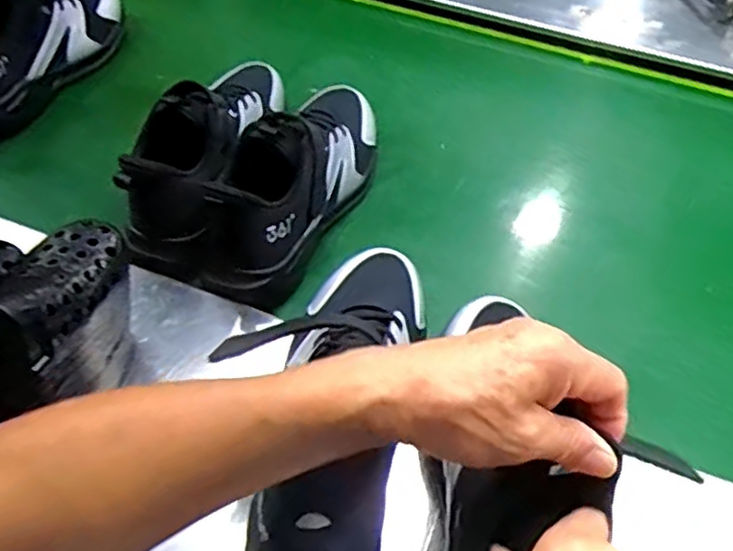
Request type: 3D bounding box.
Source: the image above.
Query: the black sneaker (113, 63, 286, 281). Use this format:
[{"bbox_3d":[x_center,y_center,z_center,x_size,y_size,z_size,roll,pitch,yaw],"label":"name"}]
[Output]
[{"bbox_3d":[-0.151,-0.142,0.663,0.103,0.108,0.288,8,51,3],"label":"black sneaker"}]

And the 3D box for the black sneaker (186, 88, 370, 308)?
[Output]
[{"bbox_3d":[-0.064,-0.107,0.646,0.089,0.116,0.272,21,52,13],"label":"black sneaker"}]

